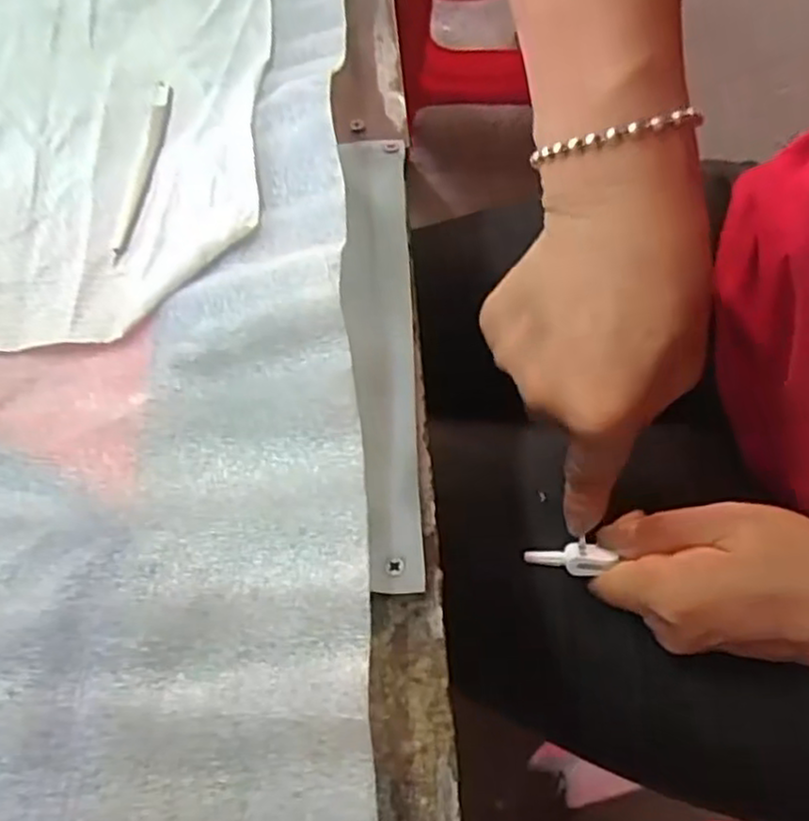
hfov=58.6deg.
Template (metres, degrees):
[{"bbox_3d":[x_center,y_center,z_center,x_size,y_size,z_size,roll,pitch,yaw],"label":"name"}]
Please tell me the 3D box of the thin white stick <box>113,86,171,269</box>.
[{"bbox_3d":[-0.115,-0.108,0.317,0.009,0.004,0.108,1,60,-1],"label":"thin white stick"}]

